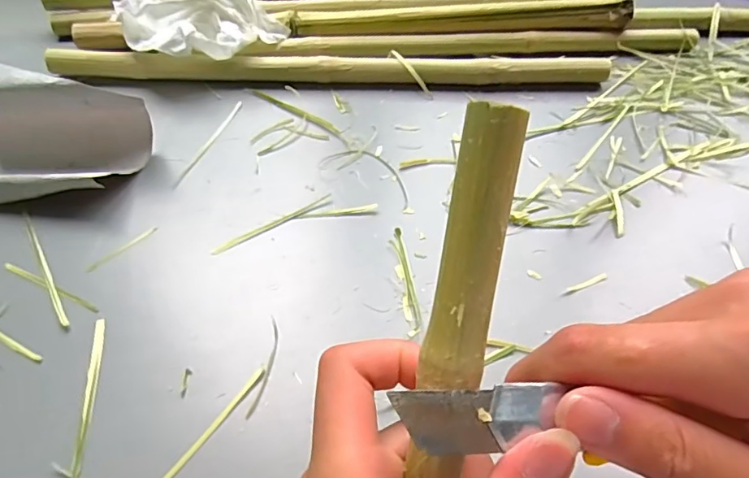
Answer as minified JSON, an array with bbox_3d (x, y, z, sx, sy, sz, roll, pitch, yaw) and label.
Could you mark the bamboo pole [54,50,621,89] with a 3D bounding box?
[{"bbox_3d":[-0.035,-0.140,0.421,0.446,0.023,0.021,0,52,0],"label":"bamboo pole"}]

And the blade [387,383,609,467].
[{"bbox_3d":[0.035,0.053,0.147,0.060,0.007,0.021,4,50,-16],"label":"blade"}]

